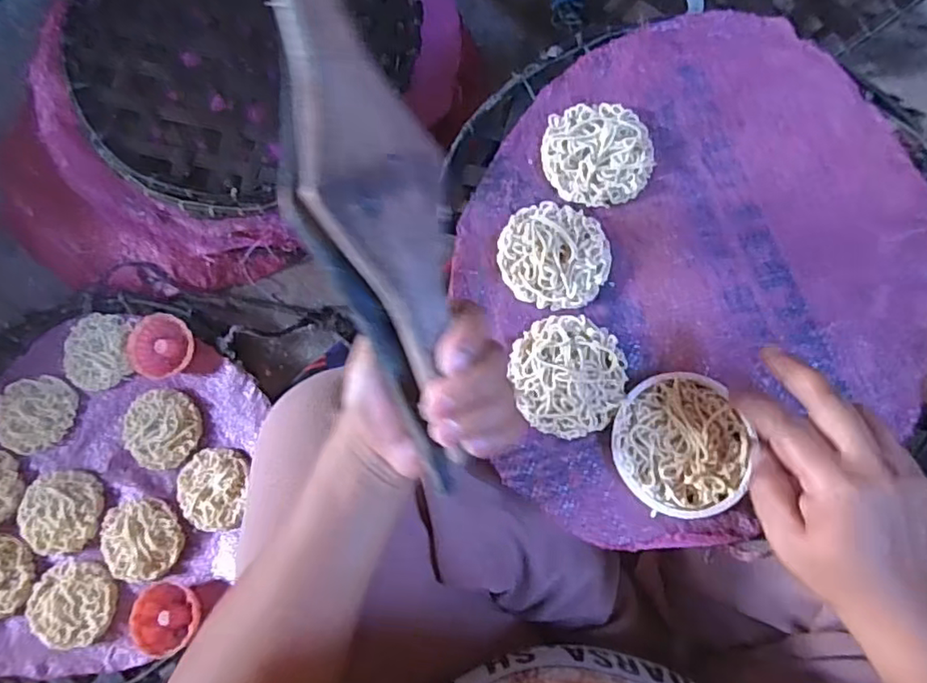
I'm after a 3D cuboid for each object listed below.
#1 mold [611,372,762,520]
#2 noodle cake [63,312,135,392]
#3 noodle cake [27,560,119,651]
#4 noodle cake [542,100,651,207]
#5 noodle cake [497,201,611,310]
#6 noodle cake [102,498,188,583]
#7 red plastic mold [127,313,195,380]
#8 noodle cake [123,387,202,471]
[{"bbox_3d":[0.134,0.064,0.381,0.080,0.010,0.089,-16,77,-2],"label":"mold"},{"bbox_3d":[-0.363,0.009,0.612,0.068,0.012,0.075,-1,77,1],"label":"noodle cake"},{"bbox_3d":[-0.364,0.243,0.570,0.080,0.010,0.073,12,77,4],"label":"noodle cake"},{"bbox_3d":[0.094,-0.132,0.430,0.074,0.007,0.074,0,77,2],"label":"noodle cake"},{"bbox_3d":[0.061,-0.058,0.413,0.072,0.009,0.072,0,77,2],"label":"noodle cake"},{"bbox_3d":[-0.303,0.185,0.575,0.078,0.011,0.072,18,78,6],"label":"noodle cake"},{"bbox_3d":[-0.297,0.005,0.603,0.058,0.017,0.062,0,77,2],"label":"red plastic mold"},{"bbox_3d":[-0.292,0.084,0.594,0.070,0.008,0.075,0,77,2],"label":"noodle cake"}]

